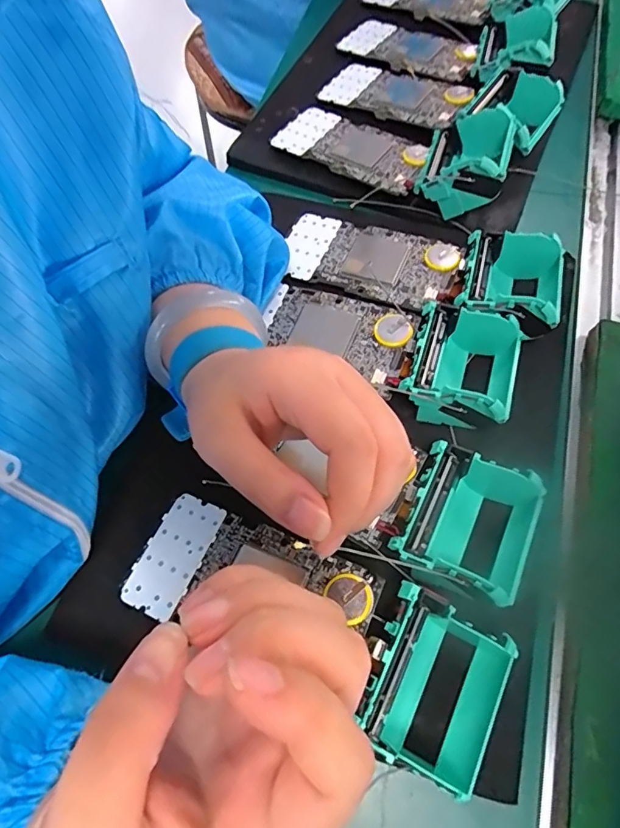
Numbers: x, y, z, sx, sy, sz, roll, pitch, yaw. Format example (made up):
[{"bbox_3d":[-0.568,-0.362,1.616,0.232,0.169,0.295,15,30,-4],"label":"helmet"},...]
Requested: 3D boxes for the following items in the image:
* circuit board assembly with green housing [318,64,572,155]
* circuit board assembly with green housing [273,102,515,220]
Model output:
[{"bbox_3d":[0.104,-0.269,0.395,0.191,0.038,0.080,25,68,12],"label":"circuit board assembly with green housing"},{"bbox_3d":[0.062,-0.215,0.368,0.182,0.046,0.074,25,68,12],"label":"circuit board assembly with green housing"}]

